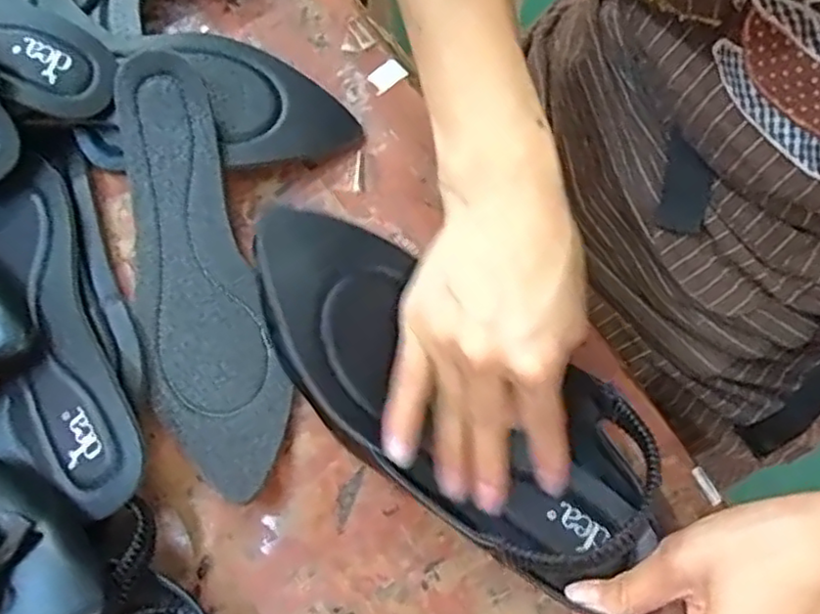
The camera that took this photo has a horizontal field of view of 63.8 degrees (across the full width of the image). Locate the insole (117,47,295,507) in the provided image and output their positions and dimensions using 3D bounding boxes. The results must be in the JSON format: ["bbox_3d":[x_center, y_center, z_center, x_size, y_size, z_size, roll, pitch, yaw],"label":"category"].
[{"bbox_3d":[-0.121,-0.019,0.359,0.071,0.047,0.246,-18,72,-5],"label":"insole"}]

